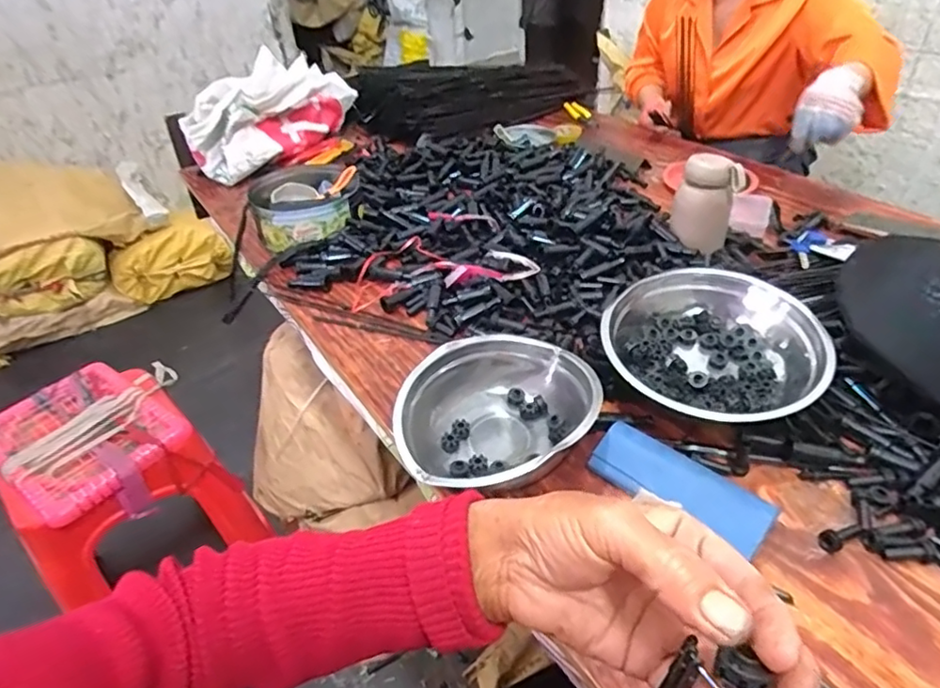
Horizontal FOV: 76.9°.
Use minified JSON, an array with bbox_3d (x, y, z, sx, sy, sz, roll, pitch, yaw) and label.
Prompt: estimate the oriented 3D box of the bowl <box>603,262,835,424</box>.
[{"bbox_3d":[0.267,0.007,0.650,0.214,0.082,0.214,19,61,32],"label":"bowl"}]

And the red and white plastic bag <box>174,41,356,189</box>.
[{"bbox_3d":[-0.406,-0.485,1.231,0.142,0.148,0.353,17,43,24],"label":"red and white plastic bag"}]

